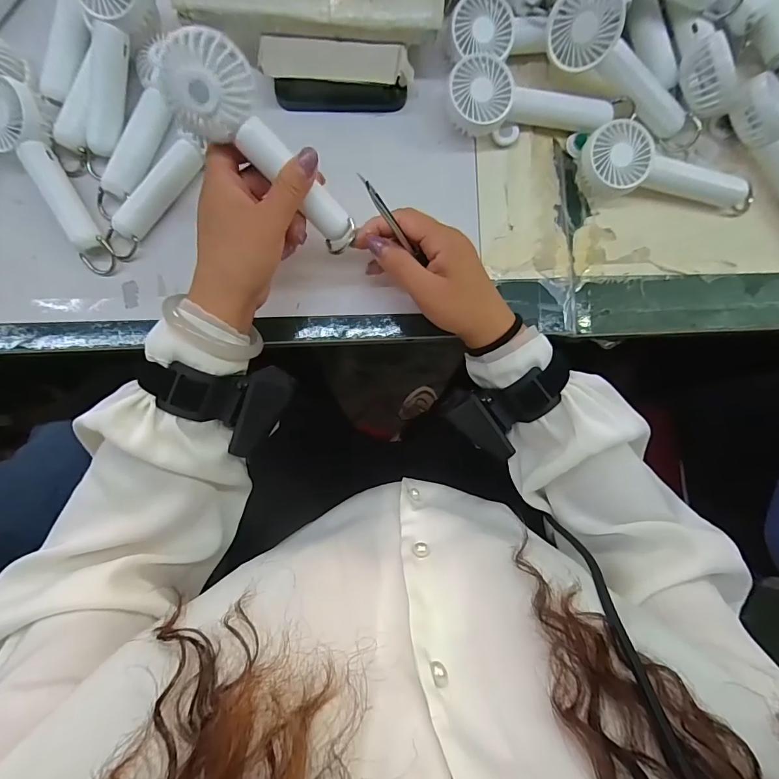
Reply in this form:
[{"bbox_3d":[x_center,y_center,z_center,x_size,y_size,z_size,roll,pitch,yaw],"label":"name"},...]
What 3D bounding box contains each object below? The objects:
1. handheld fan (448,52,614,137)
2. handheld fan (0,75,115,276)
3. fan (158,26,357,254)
[{"bbox_3d":[0.116,-0.250,0.355,0.133,0.039,0.057,-5,86,-2],"label":"handheld fan"},{"bbox_3d":[-0.279,-0.176,0.332,0.052,0.045,0.160,-35,87,-4],"label":"handheld fan"},{"bbox_3d":[-0.079,-0.160,0.276,0.149,0.025,0.051,41,84,-36],"label":"fan"}]

